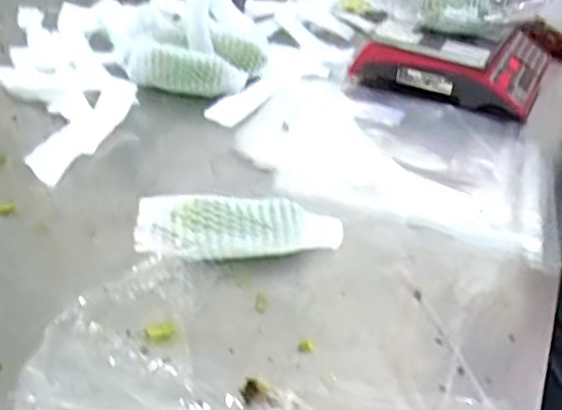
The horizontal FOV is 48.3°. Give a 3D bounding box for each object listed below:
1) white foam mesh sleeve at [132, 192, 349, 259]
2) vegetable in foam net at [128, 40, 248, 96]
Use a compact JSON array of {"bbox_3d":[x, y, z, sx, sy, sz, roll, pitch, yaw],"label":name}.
[{"bbox_3d":[-0.046,0.033,0.772,0.253,0.074,0.061,-1,37,-9],"label":"white foam mesh sleeve"},{"bbox_3d":[-0.170,-0.241,1.124,0.213,0.080,0.054,10,37,6],"label":"vegetable in foam net"}]

